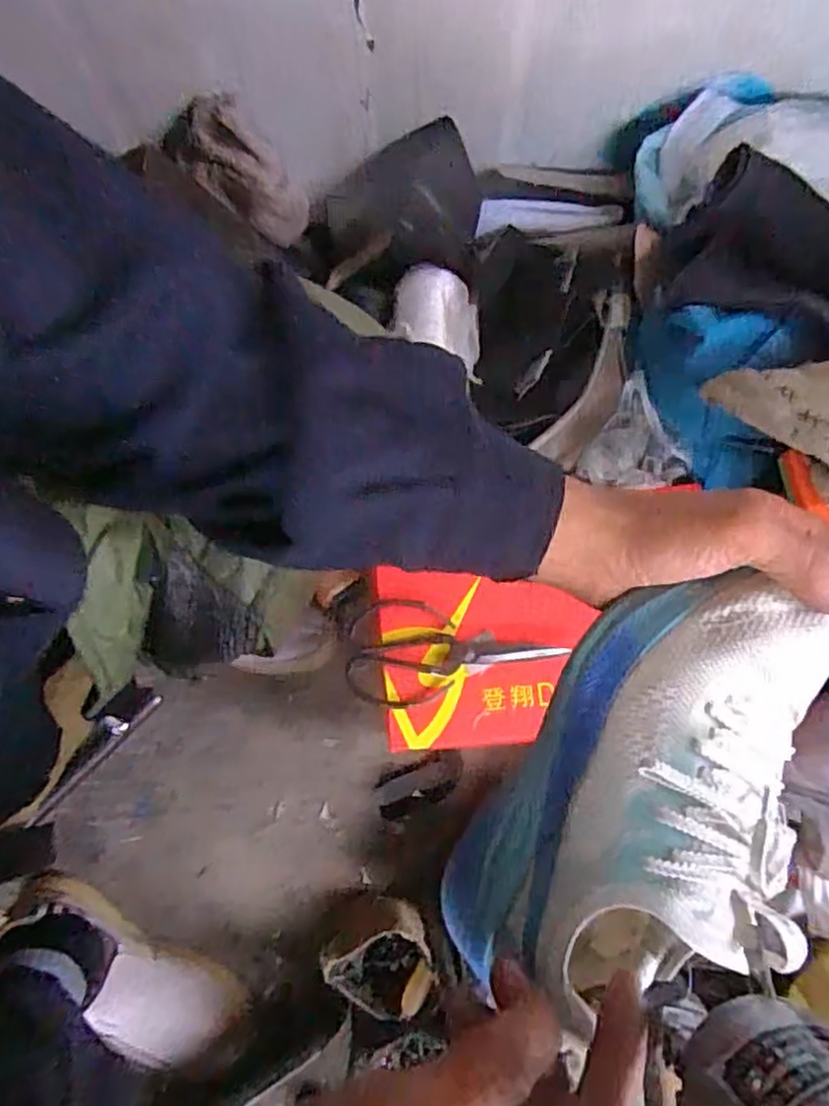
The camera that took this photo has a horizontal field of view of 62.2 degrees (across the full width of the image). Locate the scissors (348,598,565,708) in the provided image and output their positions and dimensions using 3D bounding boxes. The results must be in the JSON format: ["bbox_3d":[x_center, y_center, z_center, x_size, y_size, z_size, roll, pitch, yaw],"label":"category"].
[{"bbox_3d":[0.037,0.099,0.642,0.198,0.008,0.097,5,78,3],"label":"scissors"}]

